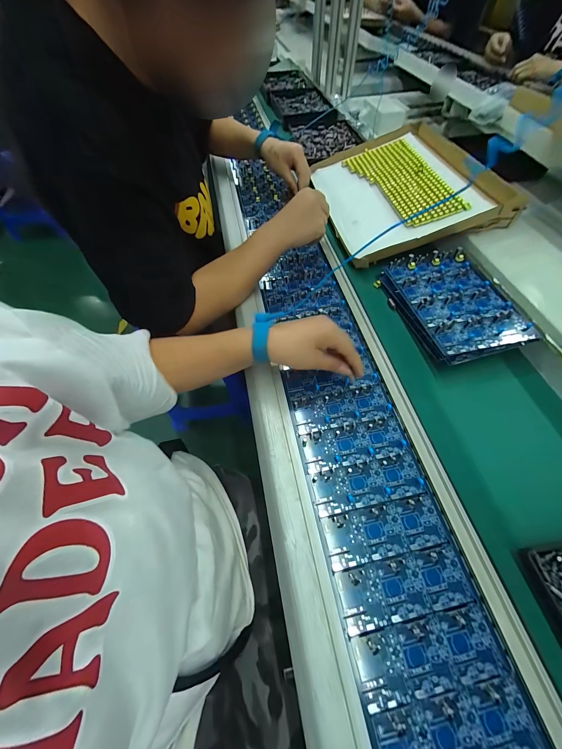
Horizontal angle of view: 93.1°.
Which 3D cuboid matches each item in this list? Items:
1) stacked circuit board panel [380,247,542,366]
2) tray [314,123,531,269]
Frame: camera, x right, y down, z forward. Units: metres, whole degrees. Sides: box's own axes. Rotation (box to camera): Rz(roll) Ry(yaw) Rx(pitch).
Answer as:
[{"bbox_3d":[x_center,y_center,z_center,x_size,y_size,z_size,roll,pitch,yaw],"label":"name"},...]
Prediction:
[{"bbox_3d":[0.255,-0.112,0.403,0.137,0.032,0.197,-12,57,-2],"label":"stacked circuit board panel"},{"bbox_3d":[0.231,-0.375,0.537,0.279,0.043,0.377,-17,61,13],"label":"tray"}]

